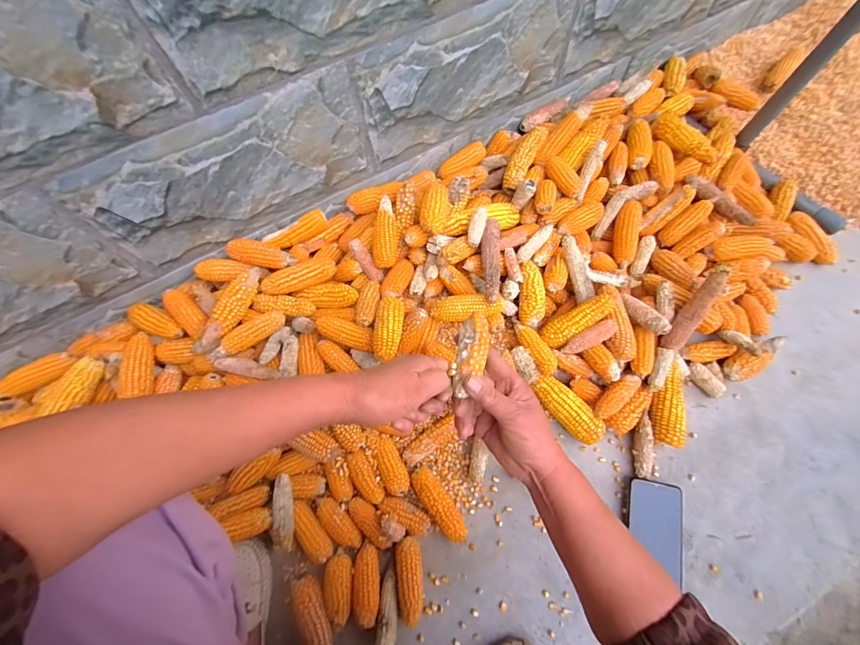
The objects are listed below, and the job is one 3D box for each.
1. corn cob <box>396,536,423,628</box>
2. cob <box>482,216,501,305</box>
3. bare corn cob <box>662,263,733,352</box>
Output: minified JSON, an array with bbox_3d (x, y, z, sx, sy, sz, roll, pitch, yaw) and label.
[{"bbox_3d":[-0.028,0.372,0.529,0.035,0.030,0.107,-8,67,0],"label":"corn cob"},{"bbox_3d":[0.103,-0.108,0.620,0.031,0.030,0.156,5,68,6],"label":"cob"},{"bbox_3d":[0.435,-0.023,0.595,0.028,0.025,0.153,28,104,7],"label":"bare corn cob"}]

